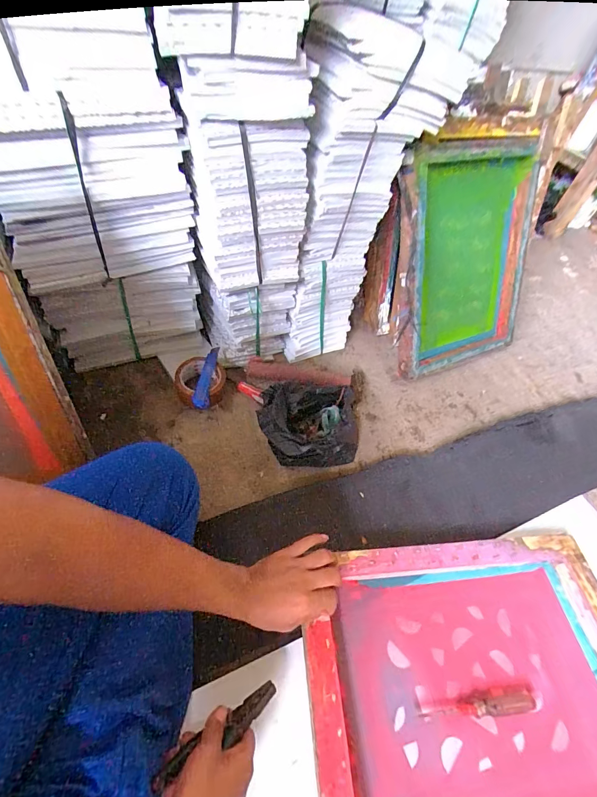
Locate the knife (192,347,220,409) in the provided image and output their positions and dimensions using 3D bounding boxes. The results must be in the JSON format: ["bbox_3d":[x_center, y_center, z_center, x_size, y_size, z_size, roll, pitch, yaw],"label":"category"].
[{"bbox_3d":[-0.196,-0.045,0.764,0.033,0.024,0.133,14,88,5],"label":"knife"}]

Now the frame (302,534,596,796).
[{"bbox_3d":[0.242,0.392,0.477,0.455,0.050,0.364,-2,51,-8],"label":"frame"}]

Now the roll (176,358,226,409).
[{"bbox_3d":[-0.206,-0.030,0.756,0.101,0.068,0.089,-1,51,-8],"label":"roll"}]

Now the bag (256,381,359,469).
[{"bbox_3d":[0.026,0.052,0.688,0.202,0.104,0.140,-7,52,-12],"label":"bag"}]

